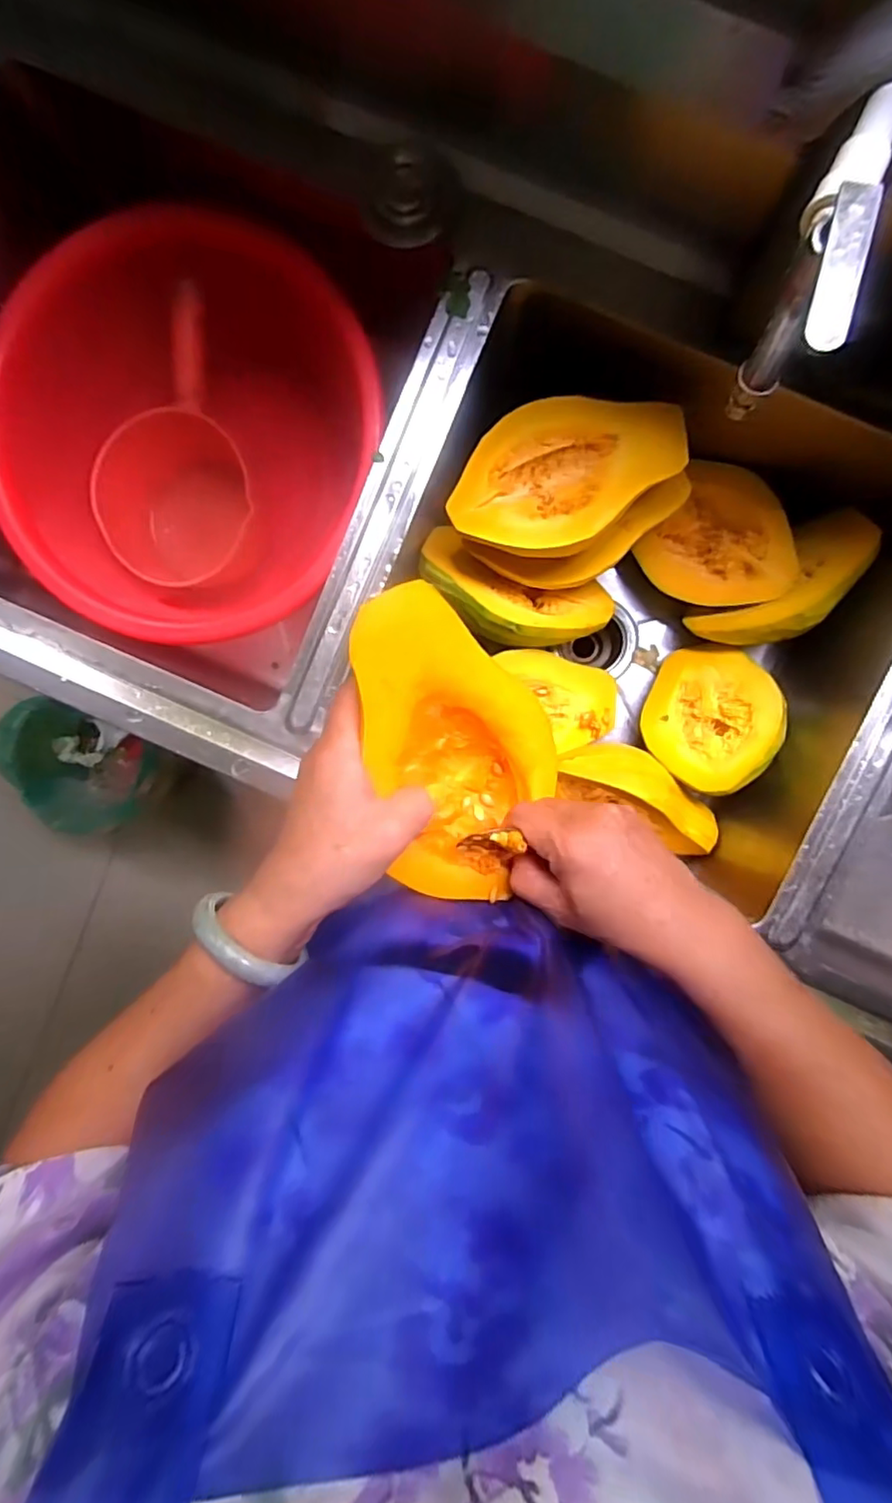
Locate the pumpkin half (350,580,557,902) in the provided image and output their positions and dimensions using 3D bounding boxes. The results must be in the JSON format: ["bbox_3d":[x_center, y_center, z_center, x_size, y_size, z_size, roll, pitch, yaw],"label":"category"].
[{"bbox_3d":[0.005,0.006,0.383,0.135,0.060,0.229,-28,117,-30],"label":"pumpkin half"}]

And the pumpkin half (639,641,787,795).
[{"bbox_3d":[0.318,-0.034,0.720,0.162,0.170,0.063,-54,135,-2],"label":"pumpkin half"}]

